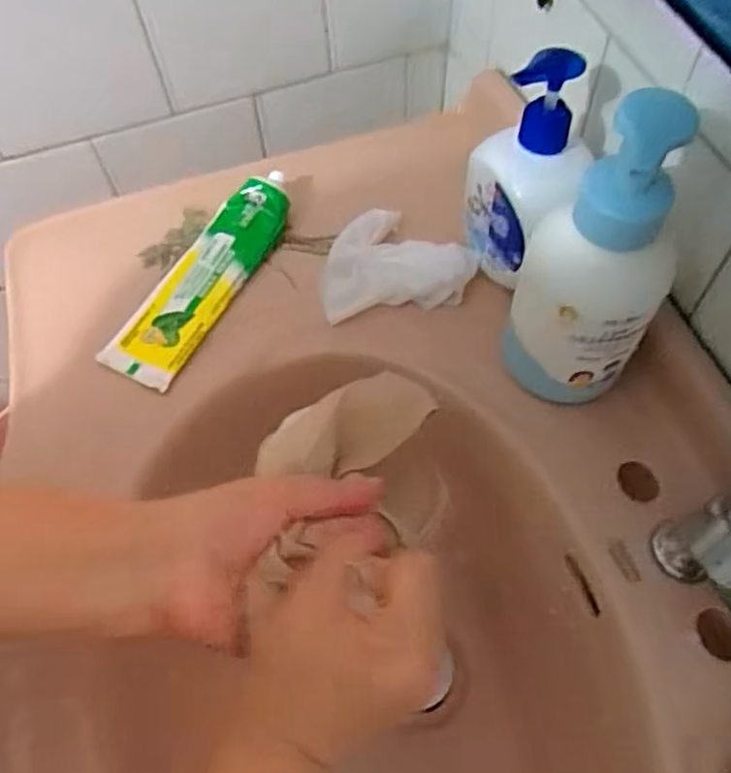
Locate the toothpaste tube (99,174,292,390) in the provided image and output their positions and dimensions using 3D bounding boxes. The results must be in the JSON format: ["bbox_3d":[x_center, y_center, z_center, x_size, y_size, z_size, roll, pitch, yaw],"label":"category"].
[{"bbox_3d":[-0.119,-0.085,0.514,0.058,0.026,0.190,24,63,14],"label":"toothpaste tube"}]

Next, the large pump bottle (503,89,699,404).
[{"bbox_3d":[0.129,-0.062,0.399,0.085,0.204,0.063,23,65,14],"label":"large pump bottle"}]

